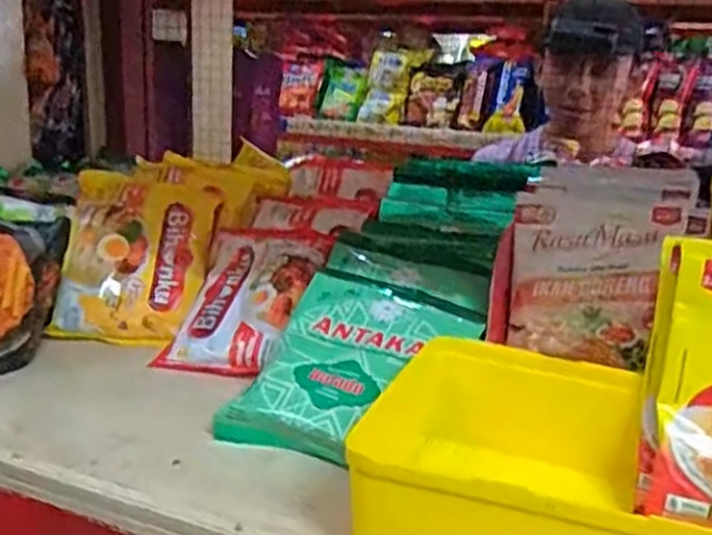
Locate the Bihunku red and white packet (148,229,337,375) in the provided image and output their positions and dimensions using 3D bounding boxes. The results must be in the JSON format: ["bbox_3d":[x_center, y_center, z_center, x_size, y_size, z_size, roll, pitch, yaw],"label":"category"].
[{"bbox_3d":[-0.076,0.026,0.531,0.096,0.026,0.129,2,49,25],"label":"Bihunku red and white packet"}]

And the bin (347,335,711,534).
[{"bbox_3d":[0.114,0.096,0.311,0.221,0.058,0.118,9,18,24],"label":"bin"}]

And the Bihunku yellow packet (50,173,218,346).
[{"bbox_3d":[-0.166,-0.008,0.561,0.104,0.139,0.017,10,-23,-9],"label":"Bihunku yellow packet"}]

